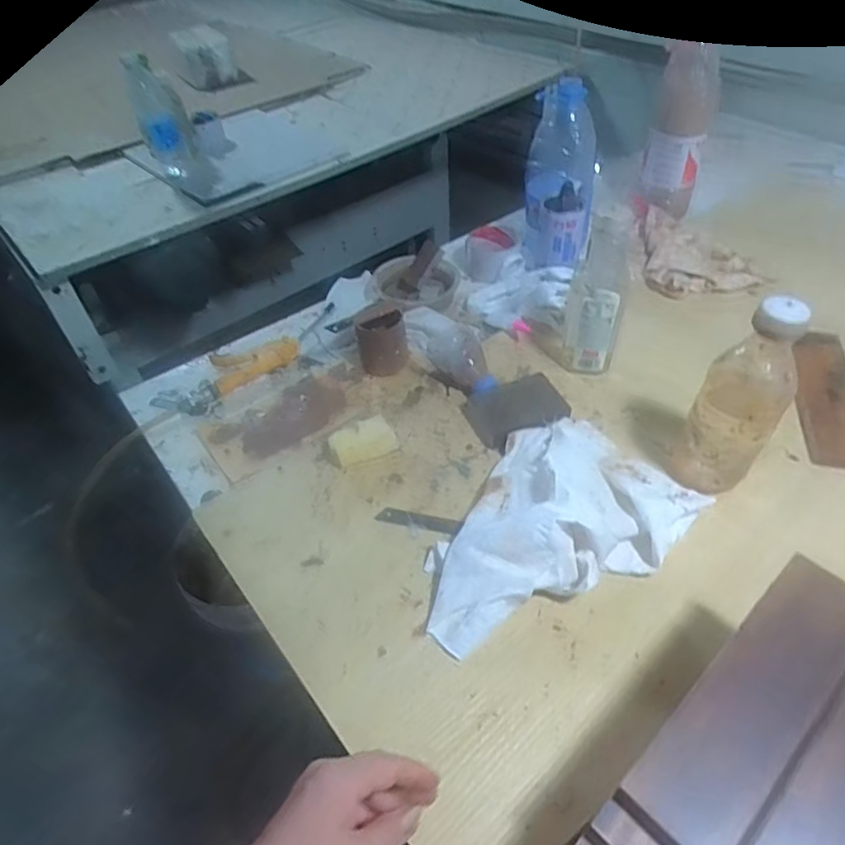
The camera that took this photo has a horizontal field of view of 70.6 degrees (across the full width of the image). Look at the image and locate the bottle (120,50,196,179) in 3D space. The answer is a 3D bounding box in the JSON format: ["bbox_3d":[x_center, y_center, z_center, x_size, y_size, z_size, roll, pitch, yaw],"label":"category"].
[{"bbox_3d":[-0.483,-0.565,1.108,0.083,0.188,0.085,-17,49,-12],"label":"bottle"}]

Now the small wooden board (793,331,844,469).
[{"bbox_3d":[0.465,-0.036,0.689,0.071,0.011,0.222,9,48,11],"label":"small wooden board"}]

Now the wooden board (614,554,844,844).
[{"bbox_3d":[0.205,0.164,0.362,0.207,0.008,0.059,-35,54,-26],"label":"wooden board"}]

